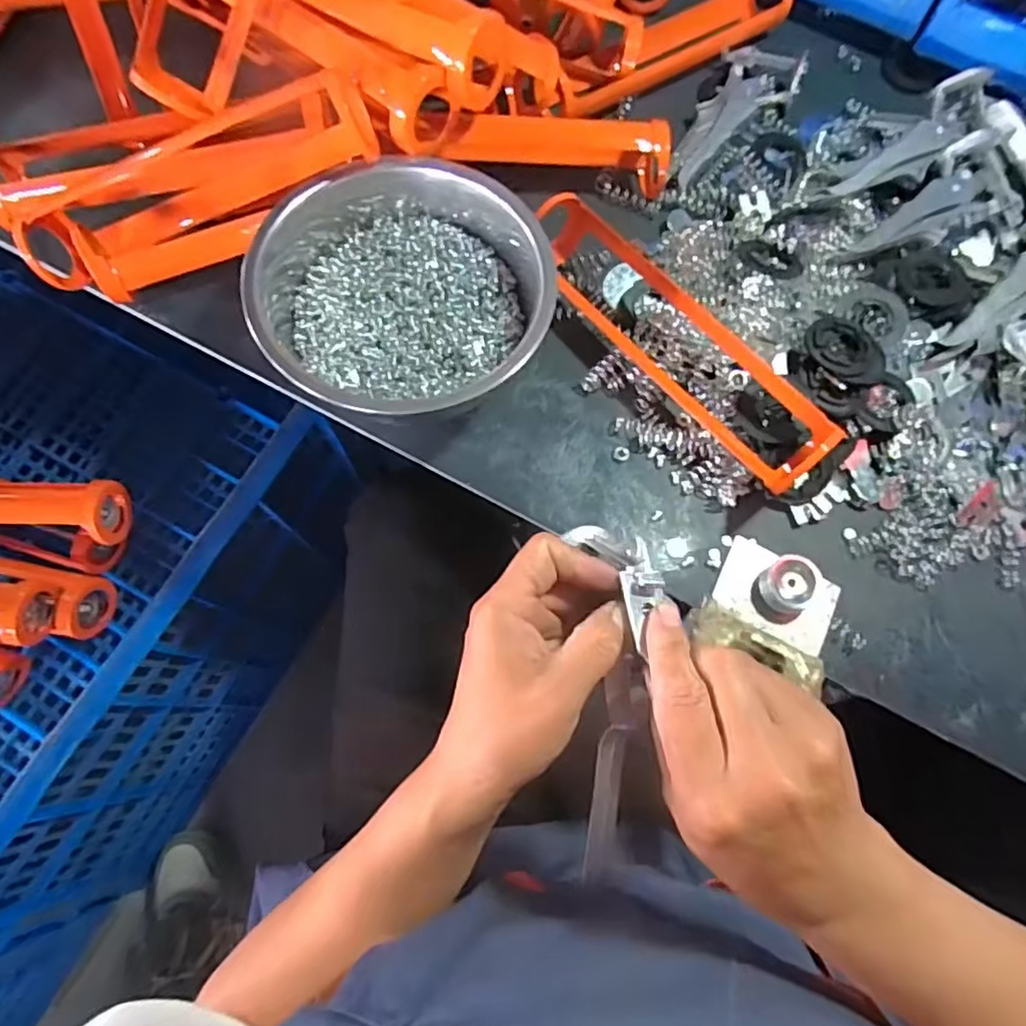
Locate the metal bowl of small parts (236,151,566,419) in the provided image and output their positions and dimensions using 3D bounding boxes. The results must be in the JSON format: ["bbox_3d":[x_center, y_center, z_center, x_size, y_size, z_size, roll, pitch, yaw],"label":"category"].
[{"bbox_3d":[-0.066,-0.141,0.416,0.173,0.079,0.163,1,72,-2],"label":"metal bowl of small parts"}]

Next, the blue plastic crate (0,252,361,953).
[{"bbox_3d":[-0.538,0.105,0.717,0.457,0.329,0.577,25,73,6],"label":"blue plastic crate"}]

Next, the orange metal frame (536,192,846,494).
[{"bbox_3d":[0.108,-0.119,0.423,0.051,0.063,0.246,-35,77,-12],"label":"orange metal frame"}]

